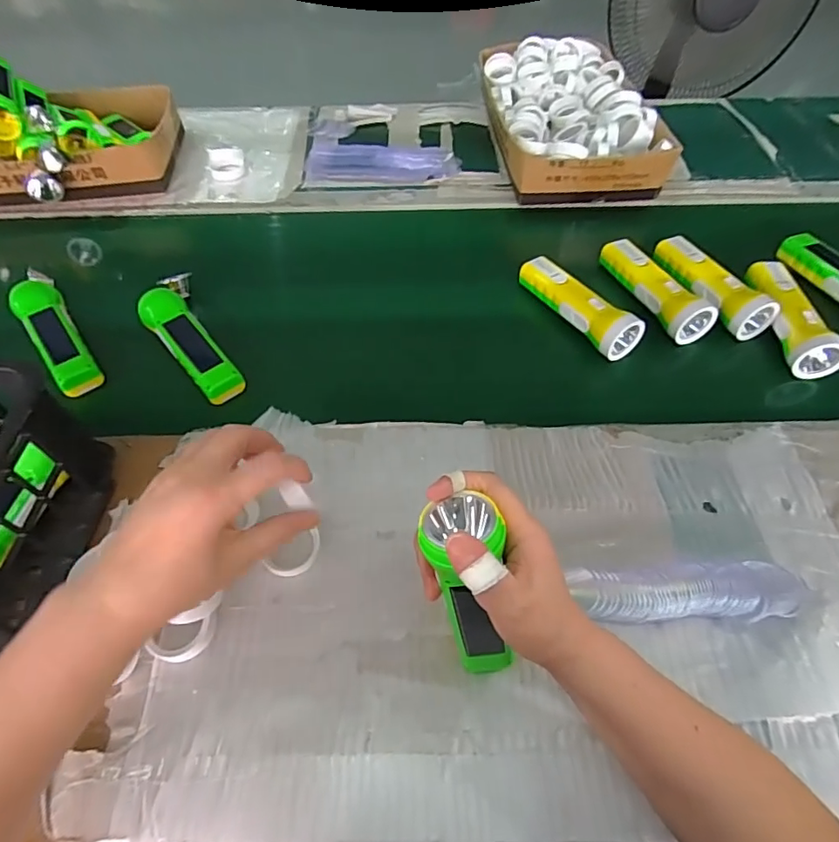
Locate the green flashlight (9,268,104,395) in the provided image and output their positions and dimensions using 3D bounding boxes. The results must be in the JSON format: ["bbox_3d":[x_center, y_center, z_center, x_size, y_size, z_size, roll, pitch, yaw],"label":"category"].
[{"bbox_3d":[-0.418,-0.107,0.586,0.051,0.037,0.187,-33,63,-21],"label":"green flashlight"}]

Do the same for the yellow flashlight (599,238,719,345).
[{"bbox_3d":[0.285,-0.163,0.618,0.054,0.054,0.161,-18,57,-13],"label":"yellow flashlight"}]

